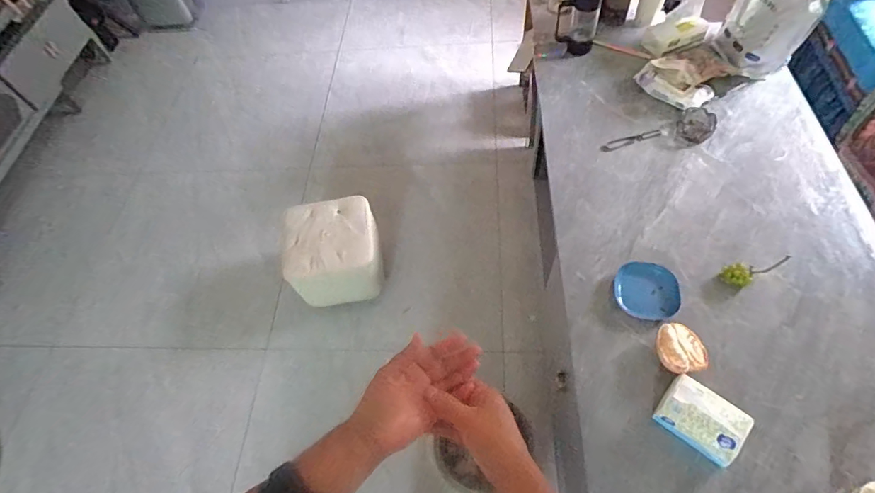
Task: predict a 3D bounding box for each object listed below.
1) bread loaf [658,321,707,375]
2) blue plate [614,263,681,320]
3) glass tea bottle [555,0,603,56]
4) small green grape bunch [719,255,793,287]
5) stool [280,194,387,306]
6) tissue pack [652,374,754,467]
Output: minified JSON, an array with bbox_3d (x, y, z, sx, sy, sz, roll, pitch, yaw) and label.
[{"bbox_3d":[0.470,0.200,0.860,0.101,0.059,0.097,-1,60,1],"label":"bread loaf"},{"bbox_3d":[0.445,0.093,0.946,0.129,0.029,0.131,3,60,8],"label":"blue plate"},{"bbox_3d":[0.411,-0.670,1.304,0.122,0.186,0.092,15,62,15],"label":"glass tea bottle"},{"bbox_3d":[0.666,0.045,0.932,0.142,0.046,0.051,-24,60,-8],"label":"small green grape bunch"},{"bbox_3d":[-0.341,0.017,1.476,0.305,0.231,0.279,-12,59,-1],"label":"stool"},{"bbox_3d":[0.468,0.306,0.782,0.132,0.057,0.100,36,69,24],"label":"tissue pack"}]

